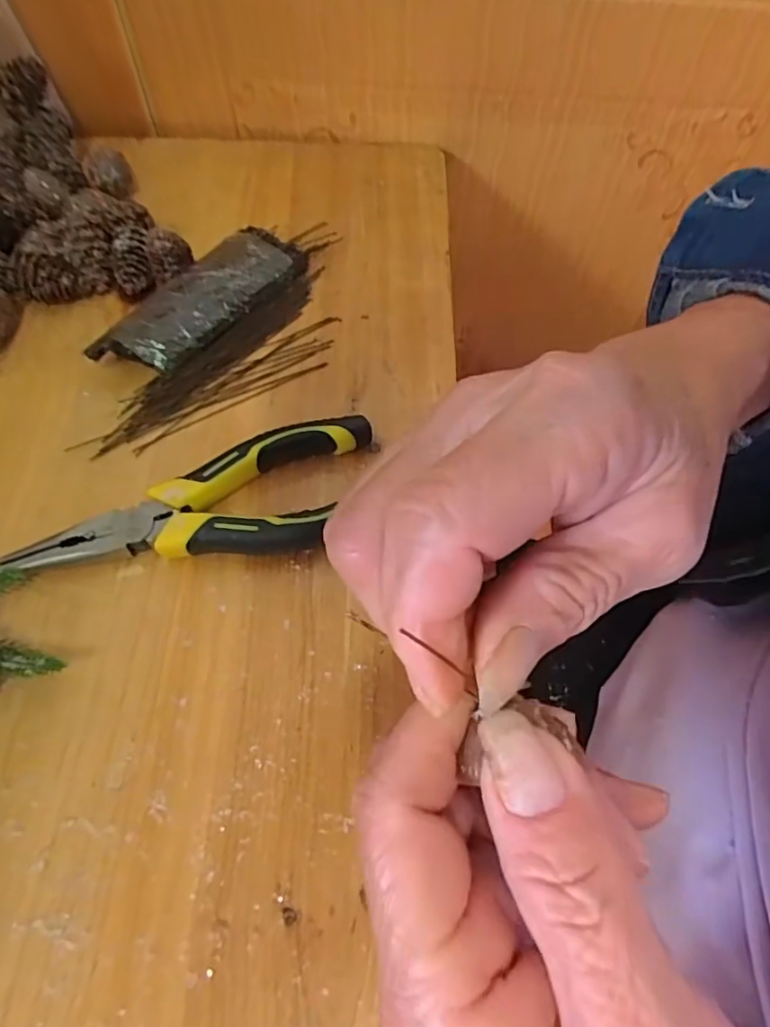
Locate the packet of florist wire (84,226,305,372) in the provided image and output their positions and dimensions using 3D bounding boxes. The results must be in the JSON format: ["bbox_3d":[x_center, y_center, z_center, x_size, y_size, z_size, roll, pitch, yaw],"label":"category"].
[{"bbox_3d":[-0.091,-0.106,0.289,0.036,0.020,0.112,31,64,14],"label":"packet of florist wire"}]

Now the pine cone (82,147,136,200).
[{"bbox_3d":[-0.162,-0.198,0.336,0.026,0.024,0.020,-19,63,-13],"label":"pine cone"}]

